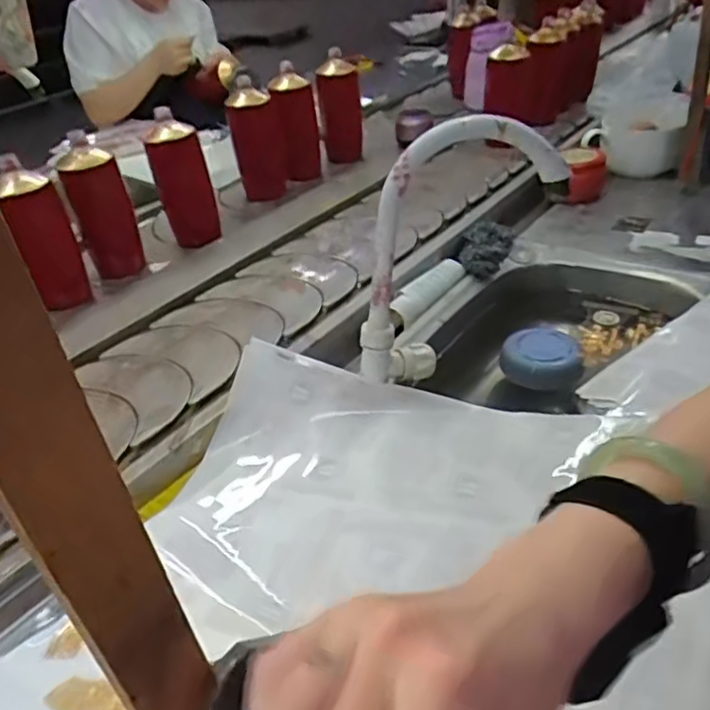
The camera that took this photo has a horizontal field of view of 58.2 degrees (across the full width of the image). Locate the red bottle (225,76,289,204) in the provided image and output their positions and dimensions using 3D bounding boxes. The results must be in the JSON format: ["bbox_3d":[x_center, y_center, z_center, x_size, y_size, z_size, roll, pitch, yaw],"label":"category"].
[{"bbox_3d":[-0.183,-0.395,1.163,0.092,0.219,0.078,-23,47,-10],"label":"red bottle"}]

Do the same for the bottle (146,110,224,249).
[{"bbox_3d":[-0.270,-0.264,1.004,0.082,0.204,0.072,-19,38,-18],"label":"bottle"}]

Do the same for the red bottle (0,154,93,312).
[{"bbox_3d":[-0.418,-0.151,0.858,0.076,0.194,0.079,-19,38,-18],"label":"red bottle"}]

